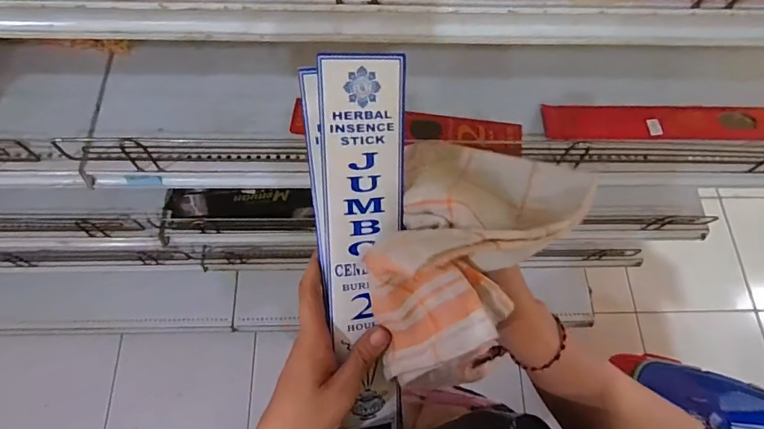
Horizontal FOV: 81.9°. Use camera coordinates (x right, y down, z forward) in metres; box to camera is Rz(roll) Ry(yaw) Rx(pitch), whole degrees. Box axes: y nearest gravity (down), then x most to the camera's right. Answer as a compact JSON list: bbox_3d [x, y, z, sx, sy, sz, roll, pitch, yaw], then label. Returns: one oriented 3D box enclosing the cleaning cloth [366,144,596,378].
[{"bbox_3d":[0.050,0.009,0.309,0.116,0.107,0.162,34,57,10],"label":"cleaning cloth"}]

